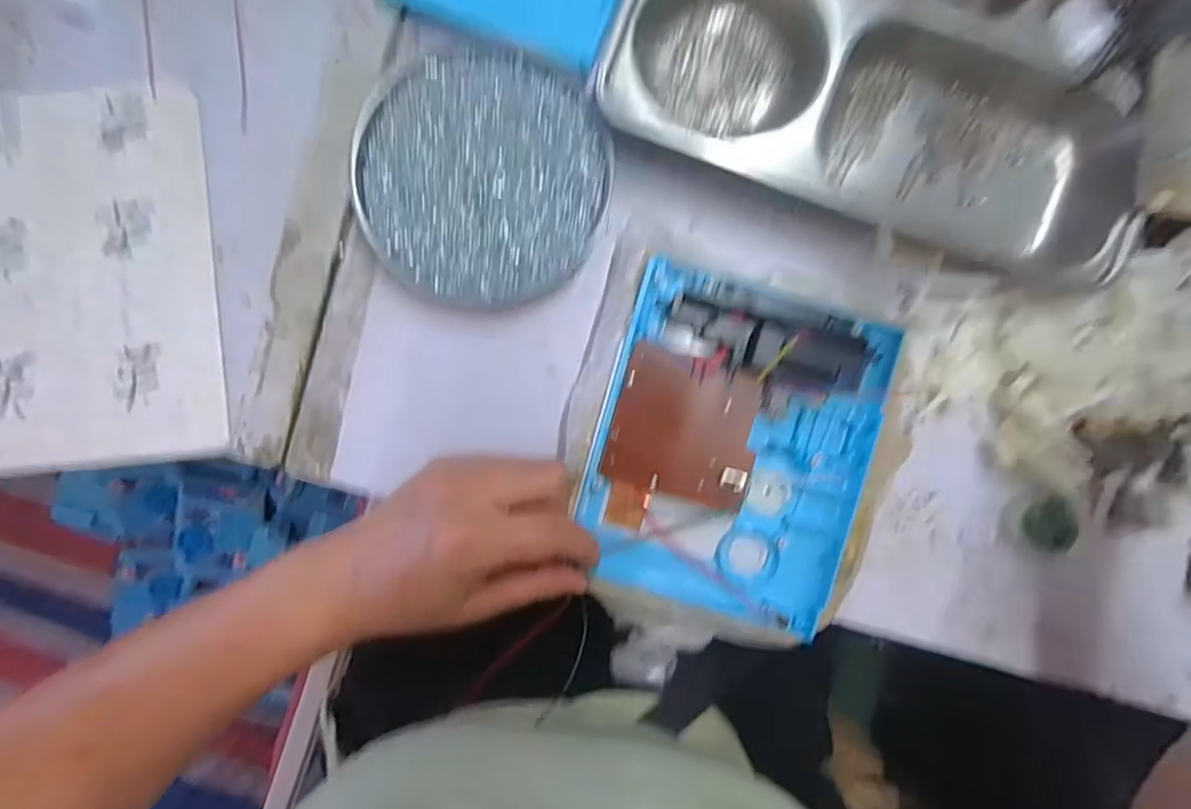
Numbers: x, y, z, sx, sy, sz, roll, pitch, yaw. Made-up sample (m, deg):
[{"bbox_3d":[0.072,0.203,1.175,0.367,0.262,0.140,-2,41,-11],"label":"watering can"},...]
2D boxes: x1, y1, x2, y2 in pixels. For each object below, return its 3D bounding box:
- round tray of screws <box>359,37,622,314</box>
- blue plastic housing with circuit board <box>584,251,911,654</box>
[{"bbox_3d":[-0.062,-0.122,0.319,0.134,0.016,0.130,0,93,1],"label":"round tray of screws"},{"bbox_3d":[0.069,0.025,0.293,0.133,0.024,0.160,15,93,0],"label":"blue plastic housing with circuit board"}]

